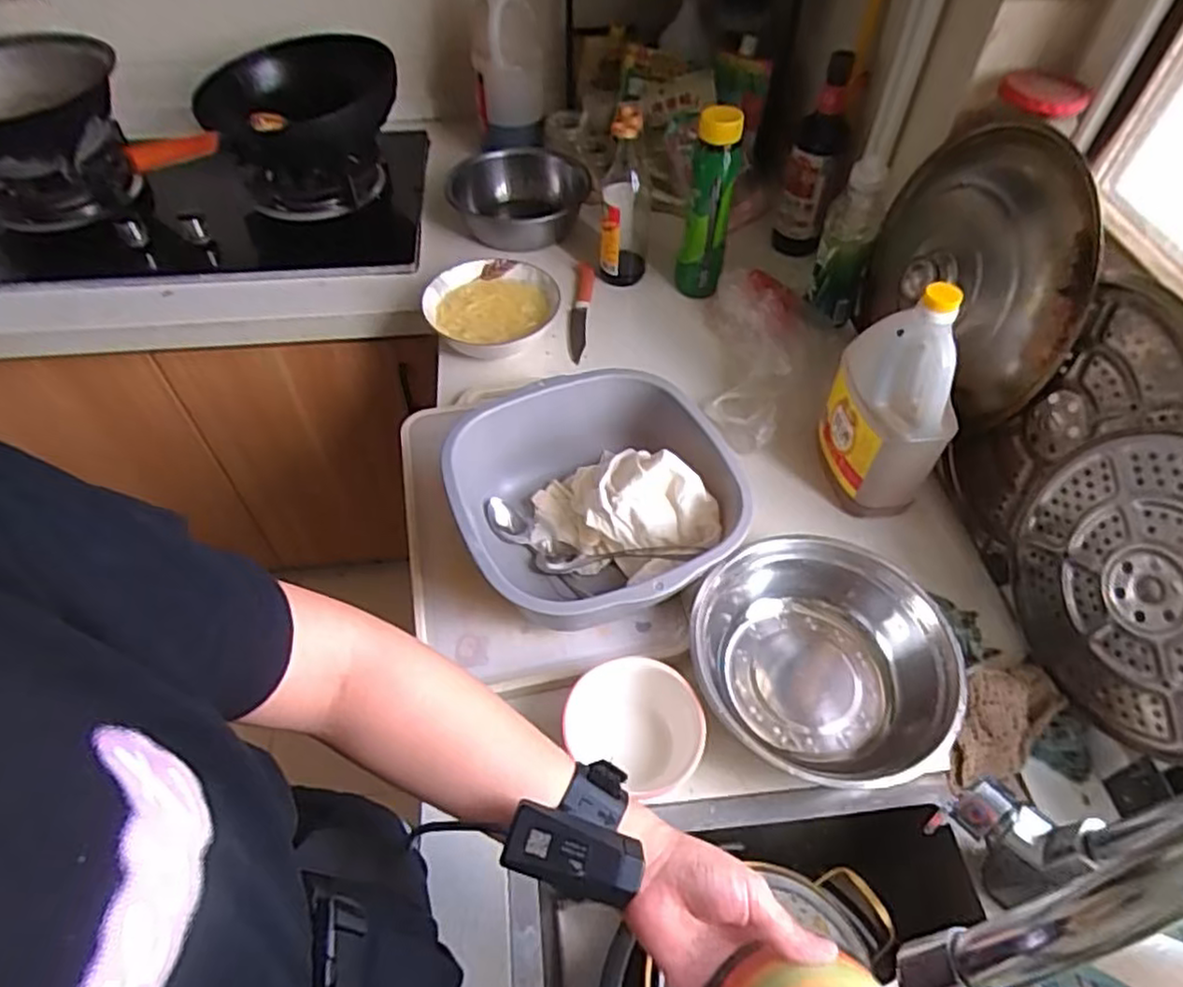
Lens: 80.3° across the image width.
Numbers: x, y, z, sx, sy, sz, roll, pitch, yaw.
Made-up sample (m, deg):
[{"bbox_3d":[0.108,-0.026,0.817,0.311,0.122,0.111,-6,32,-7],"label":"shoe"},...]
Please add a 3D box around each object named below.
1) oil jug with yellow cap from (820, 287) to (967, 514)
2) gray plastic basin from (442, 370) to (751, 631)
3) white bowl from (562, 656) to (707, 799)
[{"bbox_3d":[0.304,-0.094,0.705,0.073,0.232,0.124,-6,53,-6],"label":"oil jug with yellow cap"},{"bbox_3d":[0.003,0.020,0.687,0.252,0.131,0.248,-19,55,-15],"label":"gray plastic basin"},{"bbox_3d":[0.039,0.196,0.603,0.113,0.057,0.092,21,55,15],"label":"white bowl"}]

